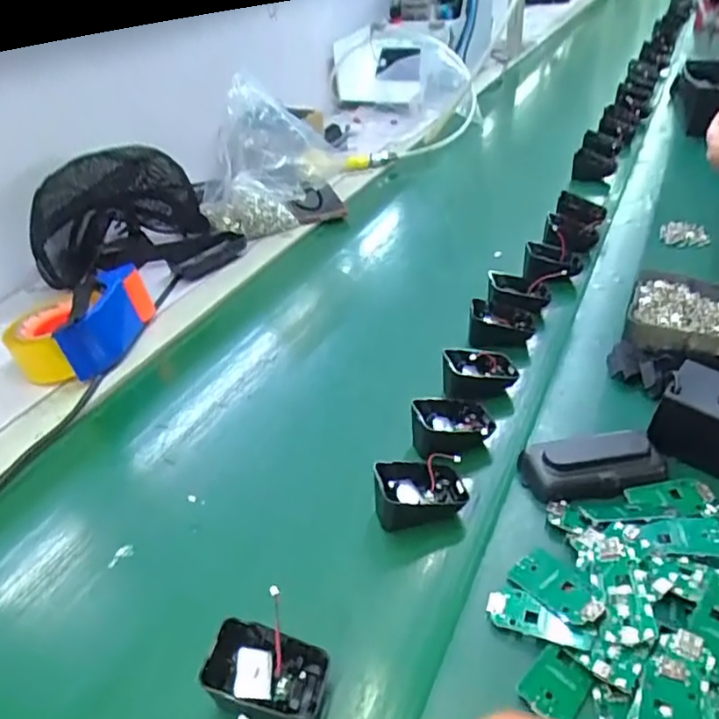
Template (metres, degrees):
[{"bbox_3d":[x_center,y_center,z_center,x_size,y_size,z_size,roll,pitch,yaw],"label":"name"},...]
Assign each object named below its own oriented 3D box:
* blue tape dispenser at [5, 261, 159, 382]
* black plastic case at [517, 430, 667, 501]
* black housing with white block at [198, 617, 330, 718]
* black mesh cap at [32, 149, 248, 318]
[{"bbox_3d":[-0.306,-0.037,0.664,0.114,0.077,0.144,8,40,11],"label":"blue tape dispenser"},{"bbox_3d":[0.181,0.082,0.477,0.104,0.027,0.050,-5,40,-4],"label":"black plastic case"},{"bbox_3d":[-0.055,0.184,0.361,0.069,0.034,0.042,10,41,13],"label":"black housing with white block"},{"bbox_3d":[-0.305,-0.199,0.835,0.247,0.160,0.209,-13,41,-14],"label":"black mesh cap"}]

